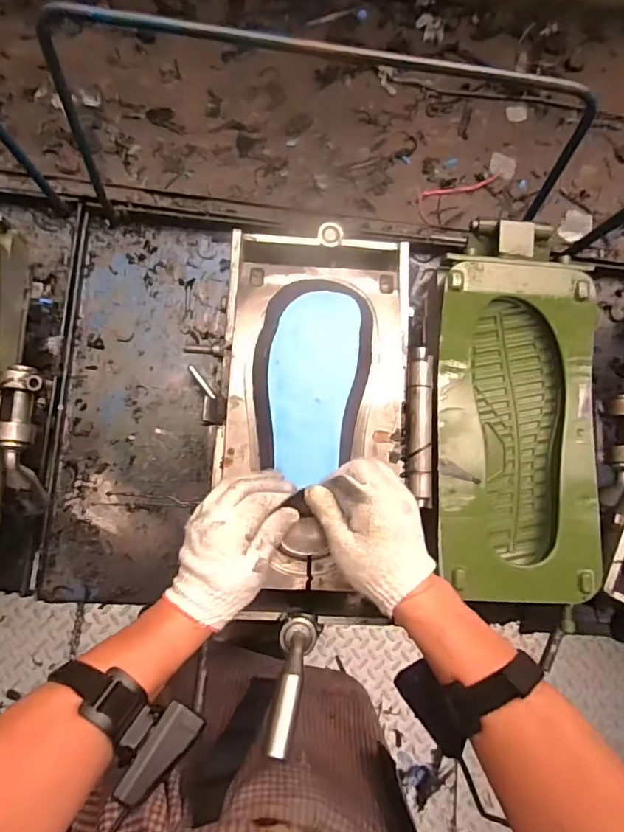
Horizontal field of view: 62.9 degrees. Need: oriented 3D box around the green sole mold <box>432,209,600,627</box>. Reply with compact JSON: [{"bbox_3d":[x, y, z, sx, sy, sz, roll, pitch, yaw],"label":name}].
[{"bbox_3d":[0.217,-0.009,0.546,0.173,0.047,0.397,5,84,-6],"label":"green sole mold"}]

